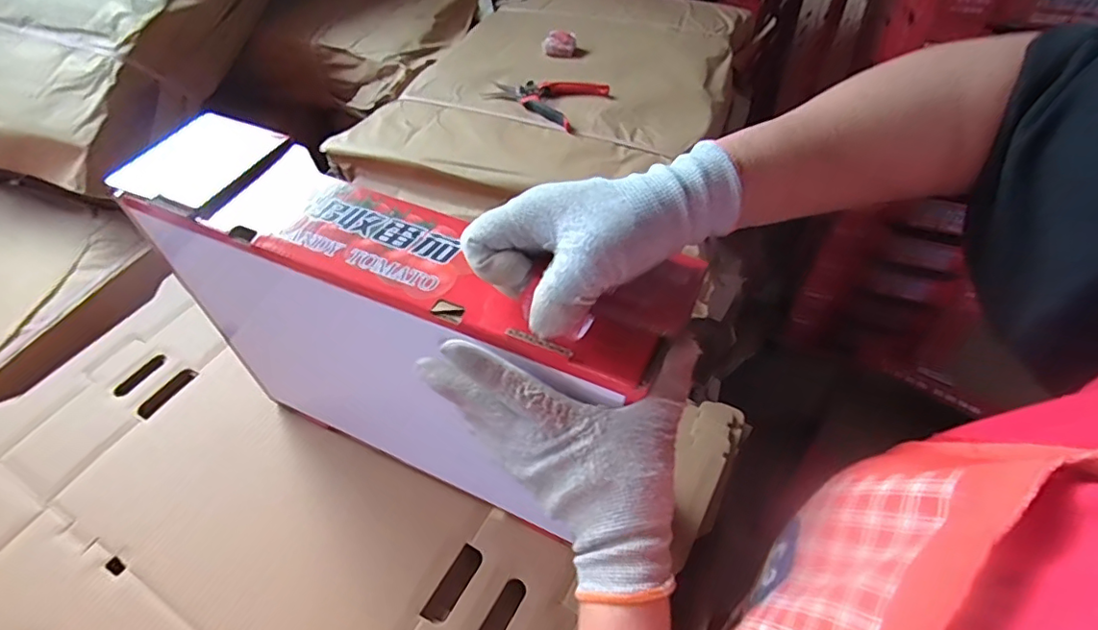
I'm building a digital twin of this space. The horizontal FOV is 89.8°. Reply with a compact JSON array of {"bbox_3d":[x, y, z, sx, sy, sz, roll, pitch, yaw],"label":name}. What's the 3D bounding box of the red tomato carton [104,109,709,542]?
[{"bbox_3d":[-0.106,0.029,0.450,0.383,0.278,0.093,18,50,17],"label":"red tomato carton"}]

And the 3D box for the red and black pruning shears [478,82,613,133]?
[{"bbox_3d":[-0.010,-0.335,0.832,0.171,0.024,0.103,29,54,25],"label":"red and black pruning shears"}]

